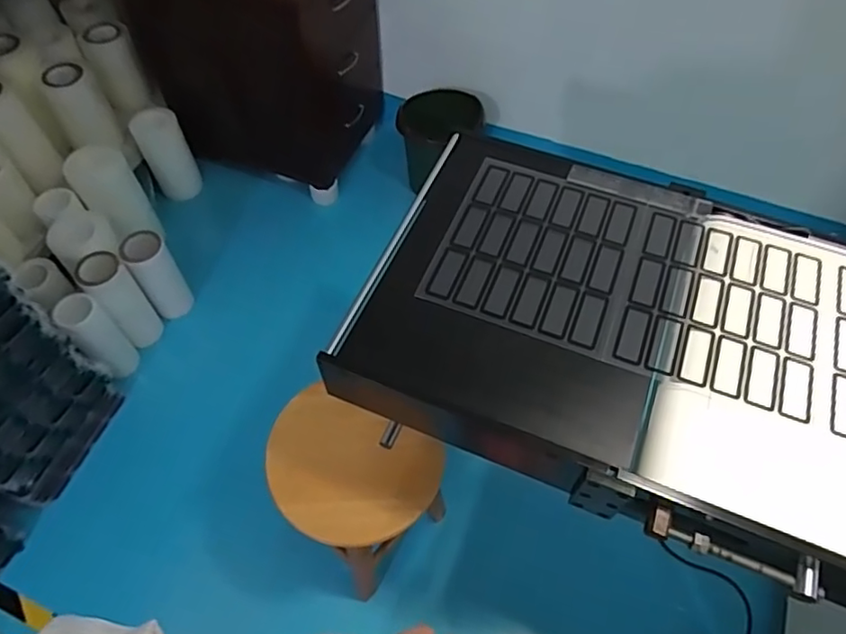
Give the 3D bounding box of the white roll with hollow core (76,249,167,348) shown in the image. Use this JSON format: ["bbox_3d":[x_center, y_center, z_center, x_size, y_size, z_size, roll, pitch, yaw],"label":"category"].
[{"bbox_3d":[-0.767,-0.038,1.501,0.106,0.286,0.101,-37,66,-22],"label":"white roll with hollow core"}]

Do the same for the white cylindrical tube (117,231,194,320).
[{"bbox_3d":[-0.702,-0.103,1.565,0.103,0.261,0.085,-28,62,-18],"label":"white cylindrical tube"}]

